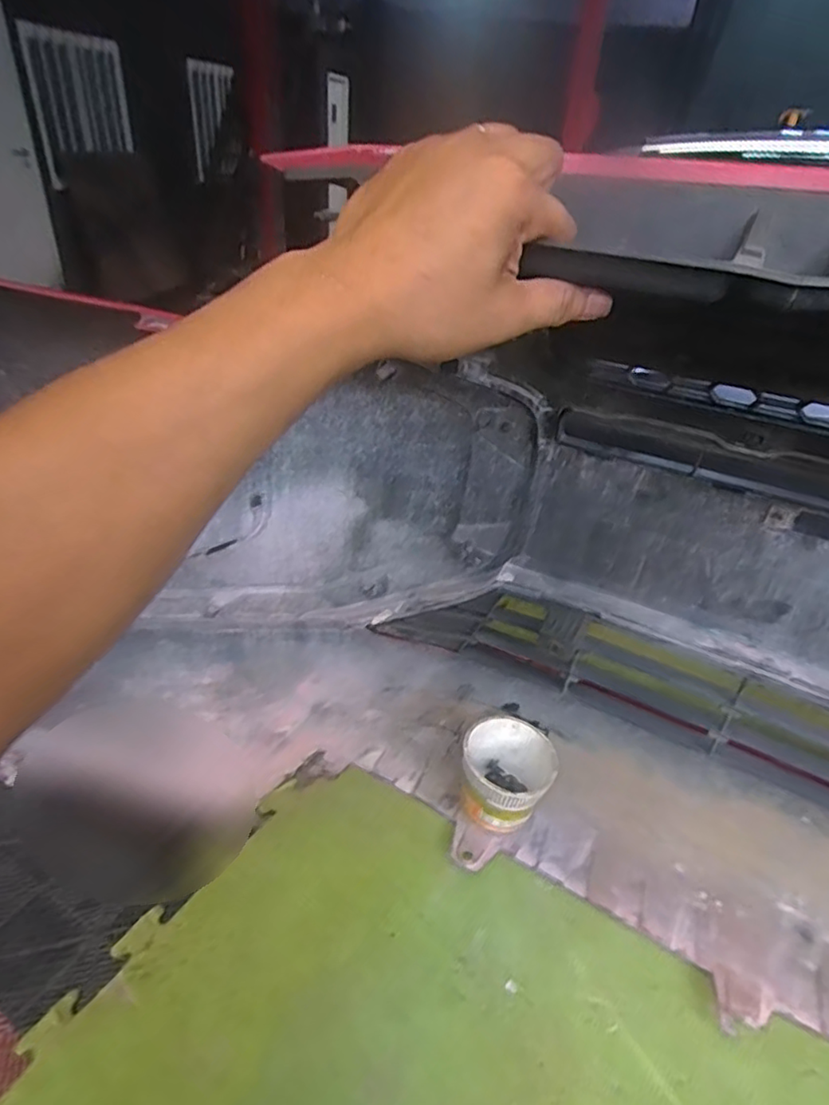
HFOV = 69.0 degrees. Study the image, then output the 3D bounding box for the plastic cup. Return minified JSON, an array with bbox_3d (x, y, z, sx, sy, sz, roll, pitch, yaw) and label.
[{"bbox_3d":[0.095,0.233,0.619,0.088,0.088,0.093,3,34,-2],"label":"plastic cup"}]

